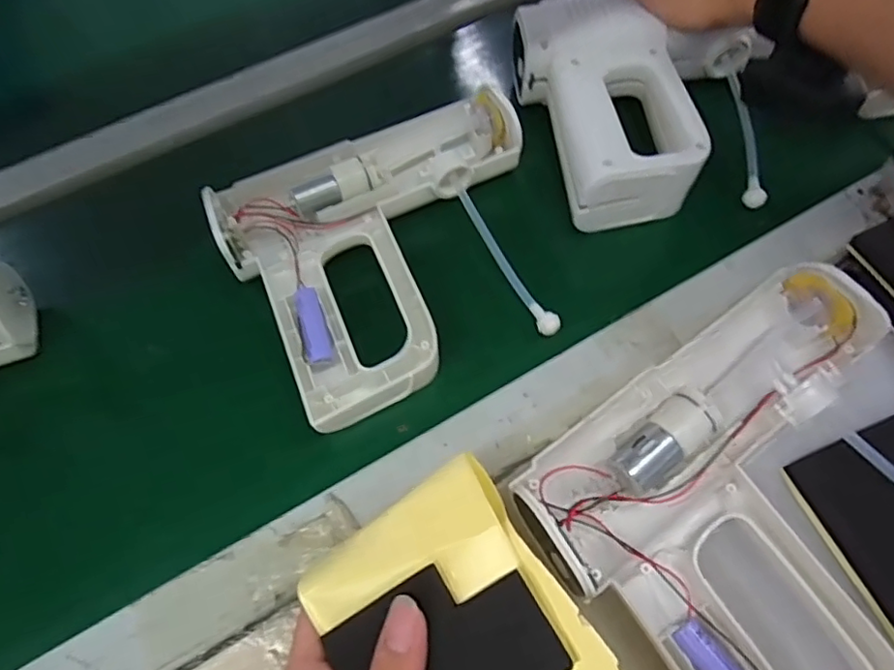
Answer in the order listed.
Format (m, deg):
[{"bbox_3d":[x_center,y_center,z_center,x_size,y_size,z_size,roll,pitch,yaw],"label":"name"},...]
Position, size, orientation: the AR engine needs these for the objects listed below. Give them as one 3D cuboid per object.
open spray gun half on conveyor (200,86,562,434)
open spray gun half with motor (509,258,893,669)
[{"bbox_3d":[-0.025,-0.064,0.386,0.209,0.042,0.184,-29,64,-11],"label":"open spray gun half on conveyor"},{"bbox_3d":[0.169,0.084,0.291,0.213,0.038,0.189,-37,66,-15],"label":"open spray gun half with motor"}]

